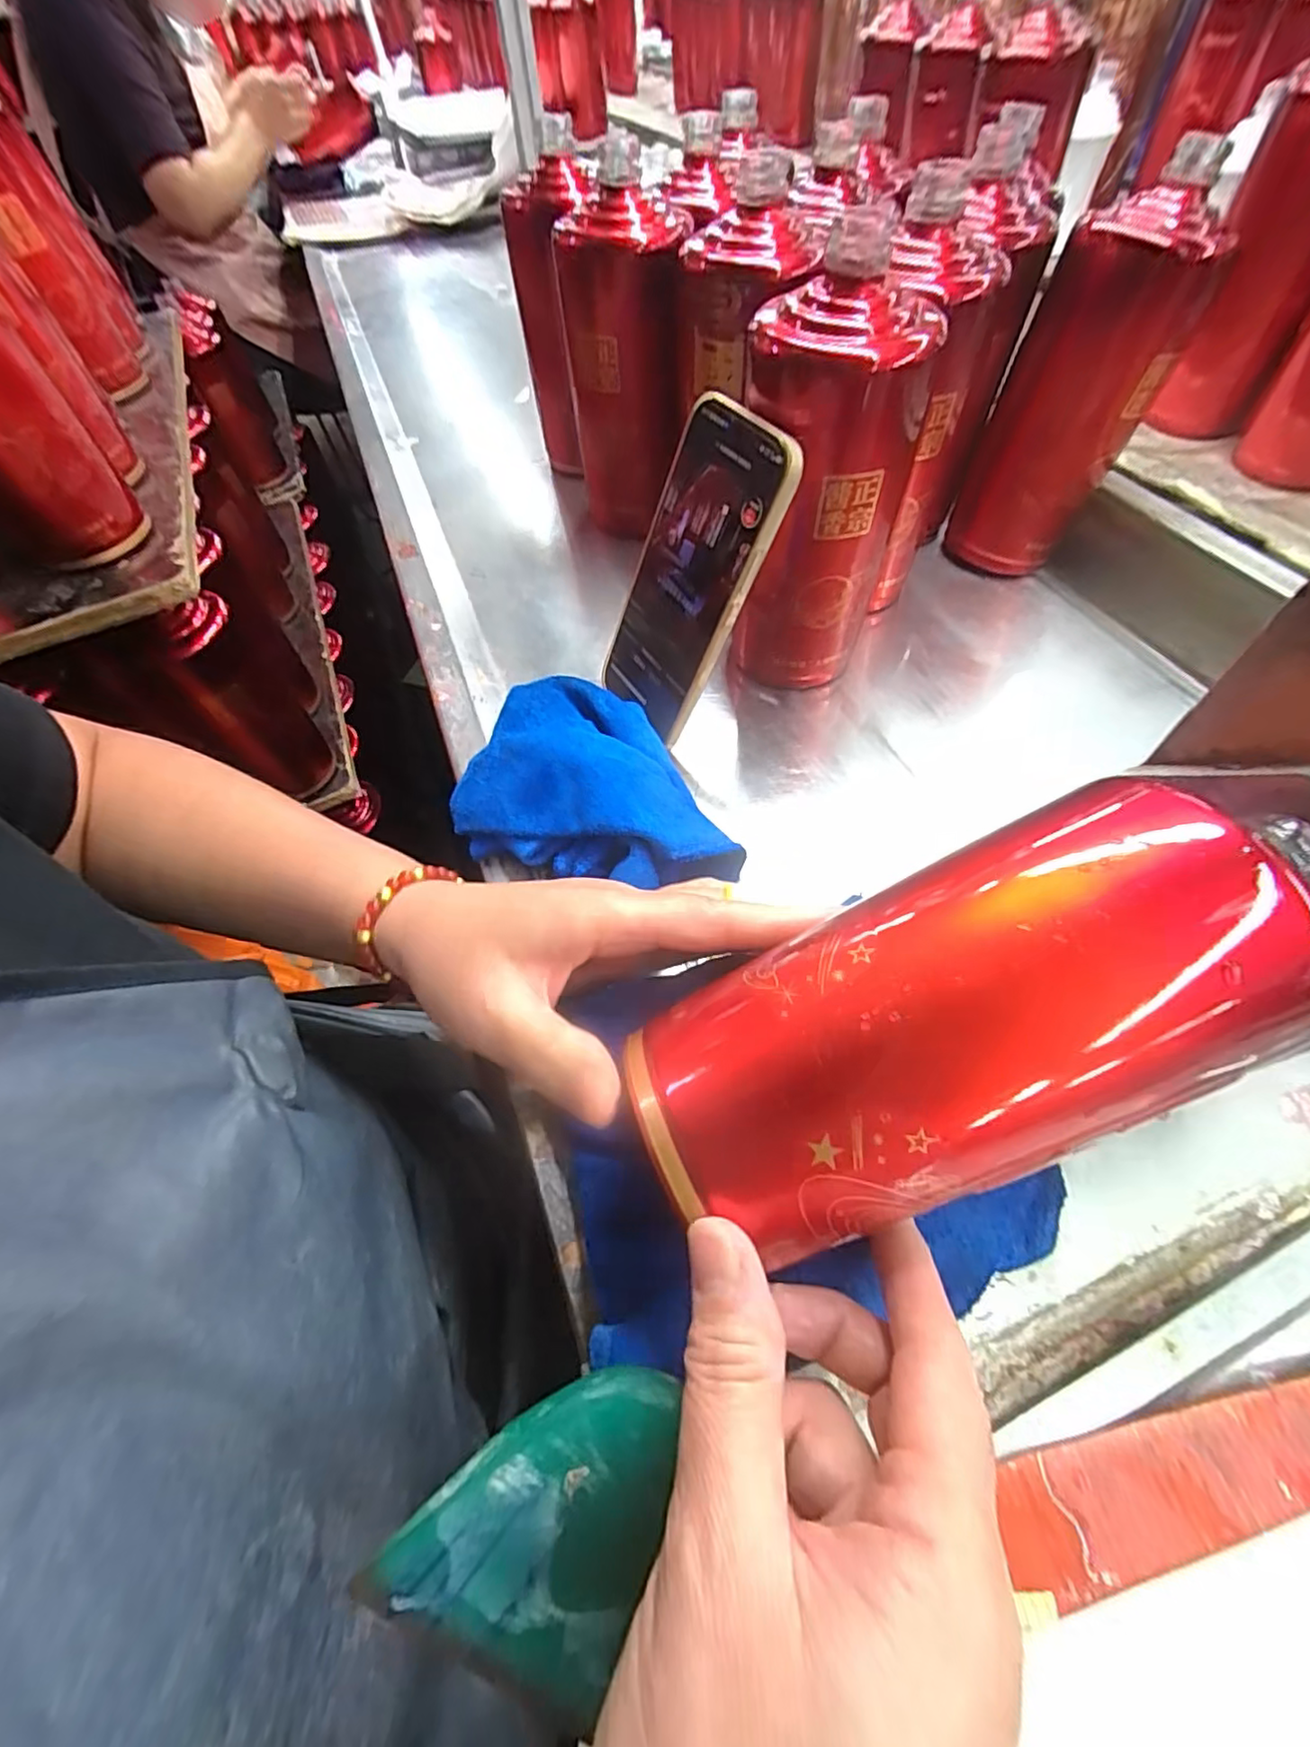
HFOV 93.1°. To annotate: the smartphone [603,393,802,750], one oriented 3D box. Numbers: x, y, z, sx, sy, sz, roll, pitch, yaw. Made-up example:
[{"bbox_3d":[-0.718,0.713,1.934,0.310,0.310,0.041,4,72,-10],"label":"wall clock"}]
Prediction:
[{"bbox_3d":[0.015,-0.149,0.321,0.008,0.151,0.080,-14,55,-37],"label":"smartphone"}]

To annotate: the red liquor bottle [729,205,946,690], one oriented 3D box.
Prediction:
[{"bbox_3d":[0.083,-0.183,0.318,0.078,0.189,0.066,17,57,16],"label":"red liquor bottle"}]

